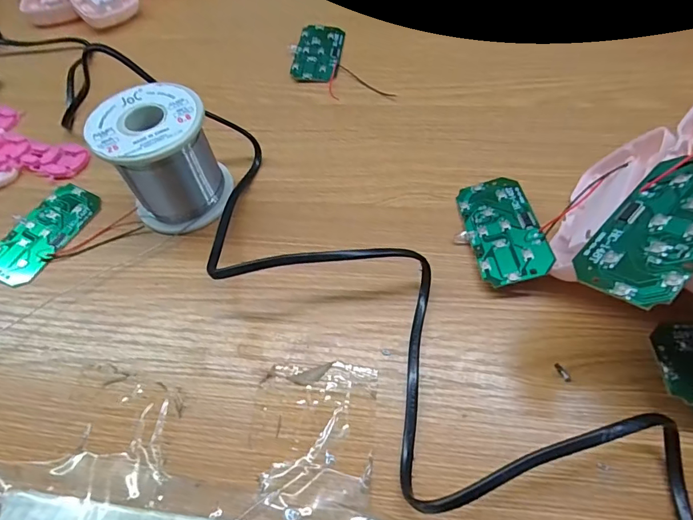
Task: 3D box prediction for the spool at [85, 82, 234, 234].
[{"bbox_3d":[-0.107,-0.060,0.264,0.059,0.064,0.057,-2,56,3],"label":"spool"}]

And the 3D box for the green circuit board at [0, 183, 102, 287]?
[{"bbox_3d":[-0.192,-0.018,0.280,0.036,0.006,0.074,21,61,18],"label":"green circuit board"}]

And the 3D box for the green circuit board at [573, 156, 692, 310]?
[{"bbox_3d":[0.123,-0.014,0.170,0.073,0.004,0.037,-45,39,-9],"label":"green circuit board"}]

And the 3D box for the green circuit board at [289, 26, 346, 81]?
[{"bbox_3d":[-0.024,-0.173,0.366,0.039,0.006,0.071,4,57,7],"label":"green circuit board"}]

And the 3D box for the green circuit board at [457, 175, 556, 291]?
[{"bbox_3d":[0.088,-0.019,0.249,0.036,0.004,0.073,-15,51,12],"label":"green circuit board"}]

